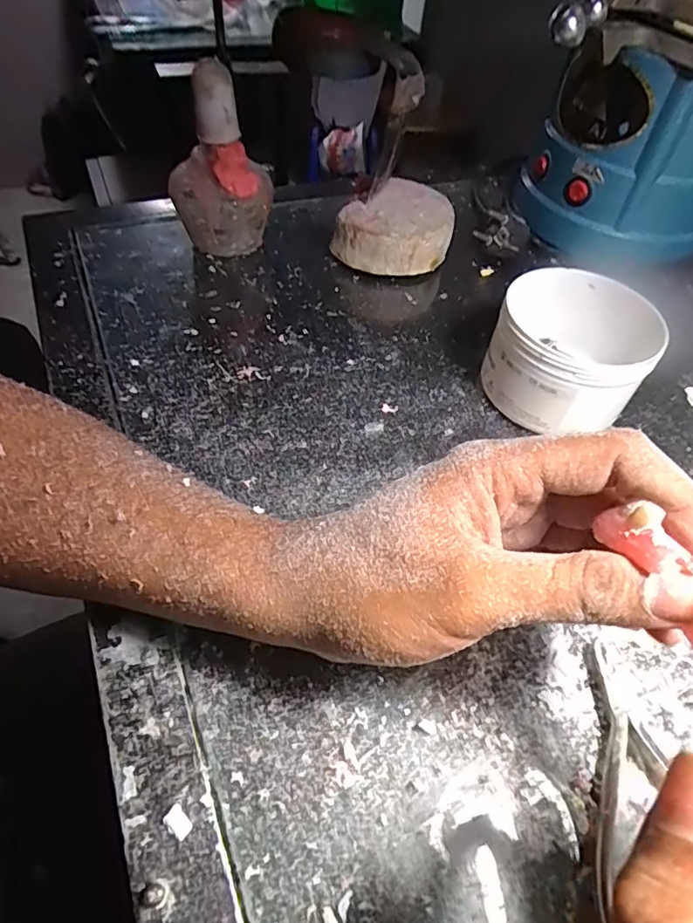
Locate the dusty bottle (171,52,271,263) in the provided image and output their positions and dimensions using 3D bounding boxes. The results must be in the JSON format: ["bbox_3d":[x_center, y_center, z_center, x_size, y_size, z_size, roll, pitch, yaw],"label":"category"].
[{"bbox_3d":[-0.091,-0.205,0.388,0.057,0.123,0.053,-25,58,-23],"label":"dusty bottle"}]

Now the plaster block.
[{"bbox_3d":[0.037,-0.188,0.434,0.091,0.037,0.085,8,51,1],"label":"plaster block"}]

